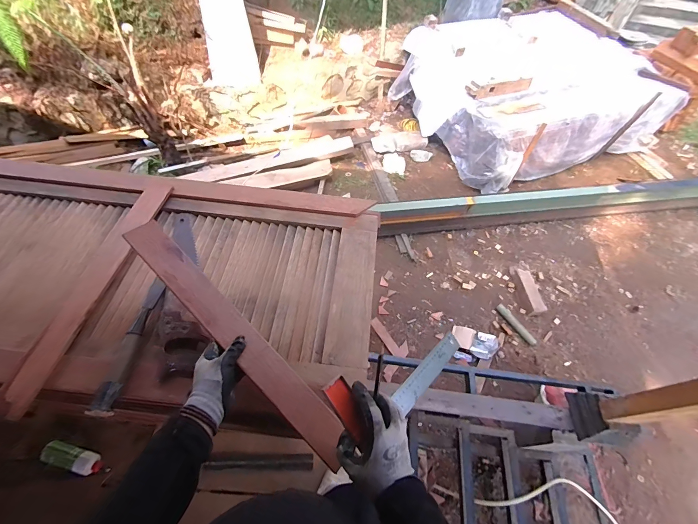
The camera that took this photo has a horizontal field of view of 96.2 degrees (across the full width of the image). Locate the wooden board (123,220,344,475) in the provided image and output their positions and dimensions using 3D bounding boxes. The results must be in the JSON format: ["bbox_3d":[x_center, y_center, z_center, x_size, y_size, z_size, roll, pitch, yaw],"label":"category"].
[{"bbox_3d":[-0.219,0.133,0.592,0.568,0.022,0.060,44,67,8],"label":"wooden board"}]

